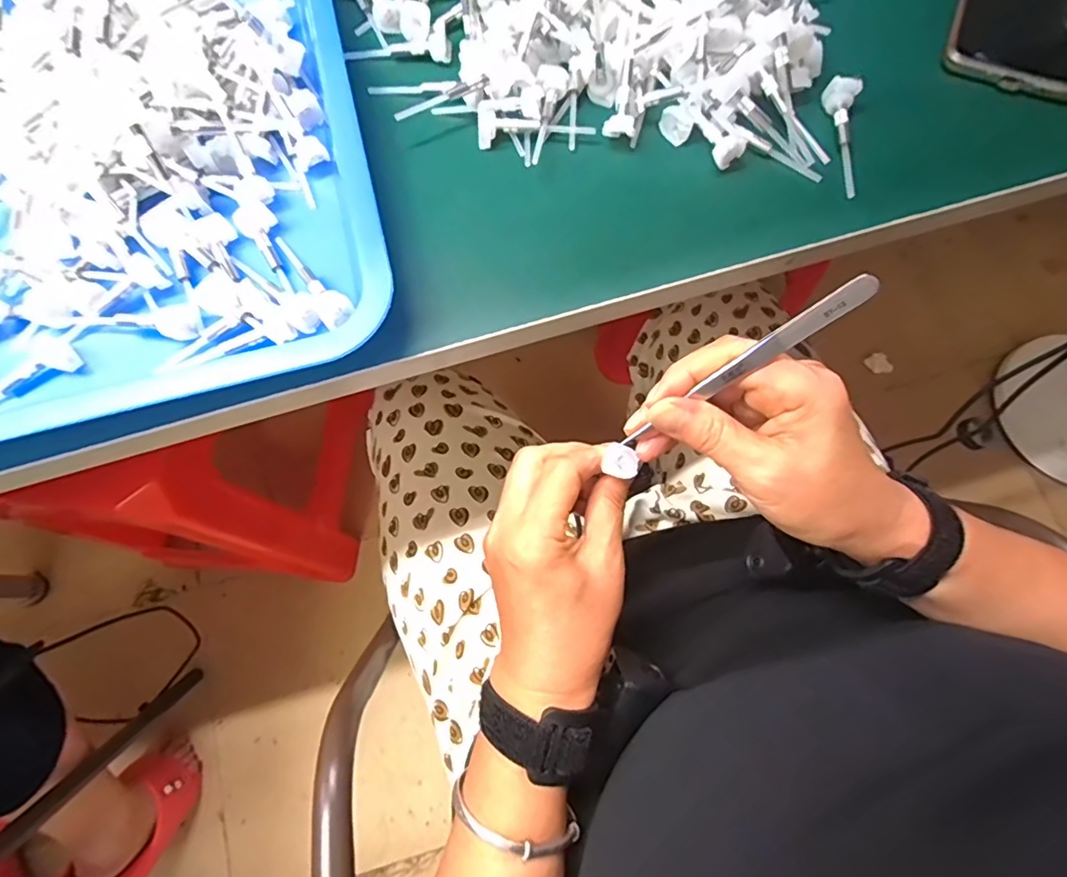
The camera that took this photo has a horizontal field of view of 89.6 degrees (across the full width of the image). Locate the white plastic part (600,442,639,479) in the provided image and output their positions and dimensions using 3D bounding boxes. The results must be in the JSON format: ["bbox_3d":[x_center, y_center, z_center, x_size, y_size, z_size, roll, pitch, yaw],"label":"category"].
[{"bbox_3d":[0.046,0.011,0.281,0.018,0.004,0.016,4,74,2],"label":"white plastic part"}]

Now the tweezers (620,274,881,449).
[{"bbox_3d":[0.089,-0.029,0.239,0.124,0.007,0.010,-38,73,33],"label":"tweezers"}]

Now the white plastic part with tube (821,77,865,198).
[{"bbox_3d":[0.170,-0.167,0.294,0.015,0.019,0.065,4,74,1],"label":"white plastic part with tube"}]

